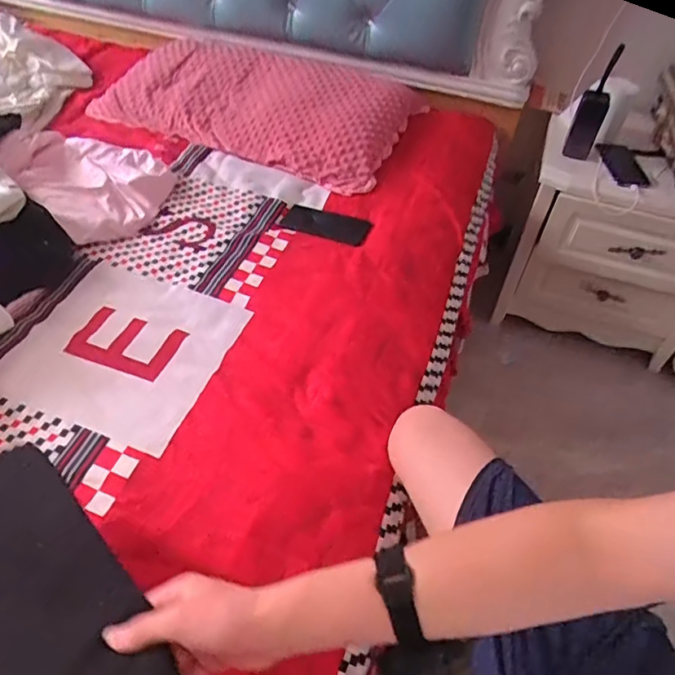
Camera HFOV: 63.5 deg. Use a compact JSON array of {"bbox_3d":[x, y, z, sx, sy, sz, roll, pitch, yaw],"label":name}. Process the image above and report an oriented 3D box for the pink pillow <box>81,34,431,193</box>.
[{"bbox_3d":[-0.175,-0.572,1.268,0.698,0.124,0.385,23,50,15],"label":"pink pillow"}]

